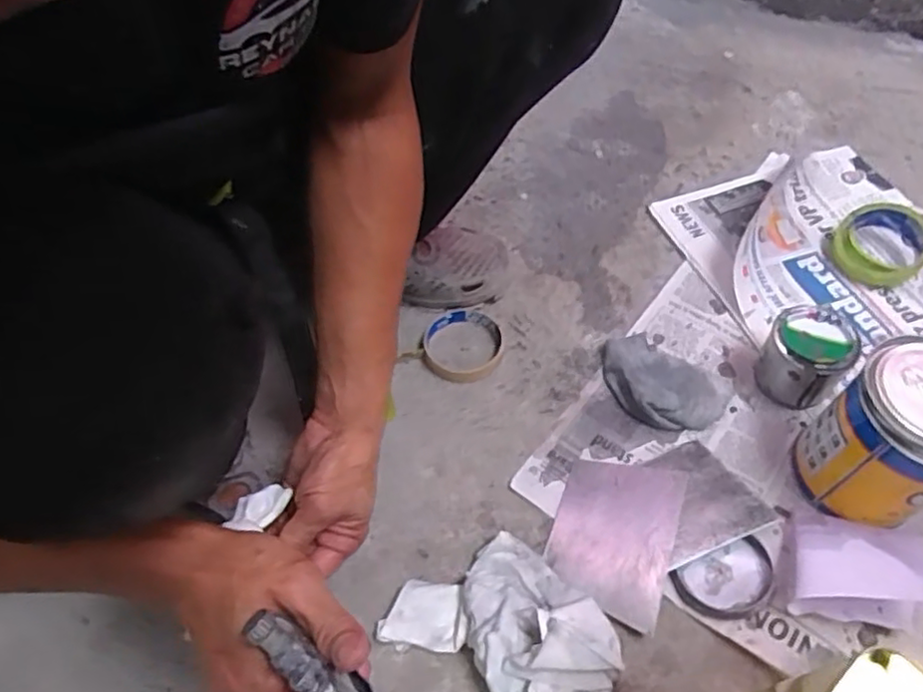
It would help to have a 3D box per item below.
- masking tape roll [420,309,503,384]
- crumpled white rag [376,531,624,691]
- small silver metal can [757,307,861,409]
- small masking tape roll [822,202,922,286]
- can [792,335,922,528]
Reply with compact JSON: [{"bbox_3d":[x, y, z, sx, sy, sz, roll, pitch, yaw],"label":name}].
[{"bbox_3d":[-0.001,-0.001,0.672,0.082,0.018,0.084,0,56,0],"label":"masking tape roll"},{"bbox_3d":[0.040,0.210,0.496,0.174,0.057,0.116,28,61,18],"label":"crumpled white rag"},{"bbox_3d":[0.322,0.010,0.613,0.070,0.066,0.070,0,56,0],"label":"small silver metal can"},{"bbox_3d":[0.454,-0.114,0.705,0.092,0.047,0.103,38,65,23],"label":"small masking tape roll"},{"bbox_3d":[0.348,0.076,0.528,0.107,0.134,0.103,-27,60,-16],"label":"can"}]

